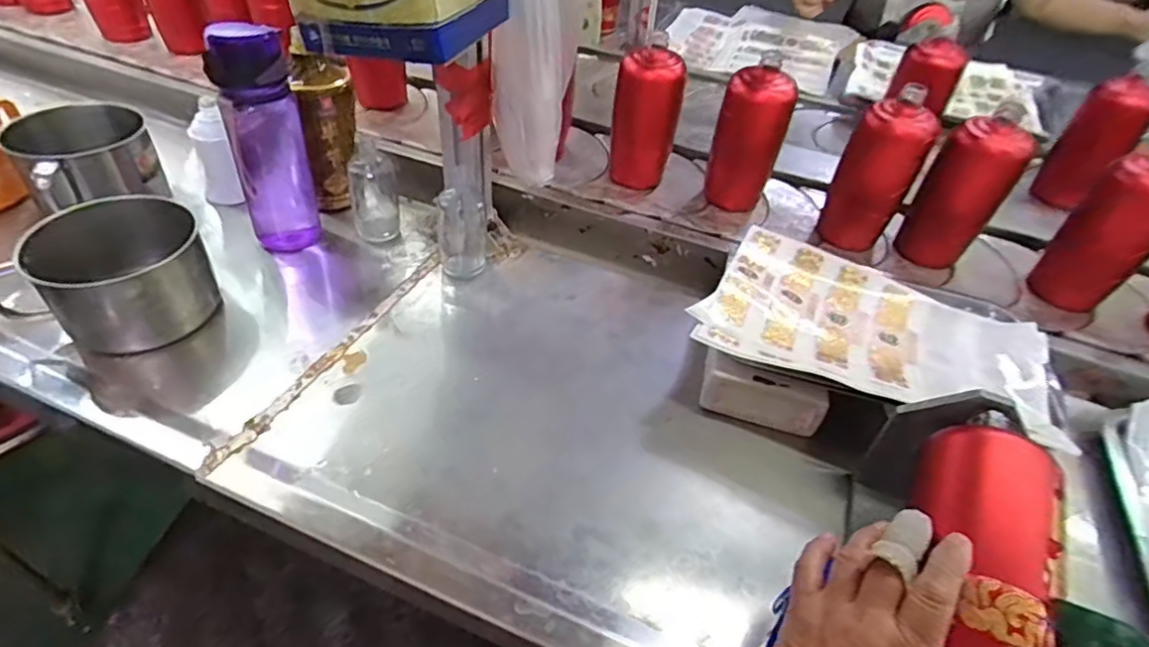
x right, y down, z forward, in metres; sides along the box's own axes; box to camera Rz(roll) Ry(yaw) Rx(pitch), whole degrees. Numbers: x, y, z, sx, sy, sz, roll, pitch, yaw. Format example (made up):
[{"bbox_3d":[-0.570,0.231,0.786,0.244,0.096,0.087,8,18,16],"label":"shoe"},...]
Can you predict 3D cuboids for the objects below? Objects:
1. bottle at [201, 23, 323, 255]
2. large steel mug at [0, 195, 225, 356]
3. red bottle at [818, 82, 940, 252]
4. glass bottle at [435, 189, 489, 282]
[{"bbox_3d":[-0.318,-0.175,0.627,0.075,0.231,0.067,-16,48,-21],"label":"bottle"},{"bbox_3d":[-0.433,-0.040,0.568,0.109,0.101,0.152,24,47,18],"label":"large steel mug"},{"bbox_3d":[0.382,-0.189,0.756,0.092,0.184,0.076,24,46,18],"label":"red bottle"},{"bbox_3d":[-0.130,-0.105,0.688,0.054,0.092,0.044,-2,44,-8],"label":"glass bottle"}]

